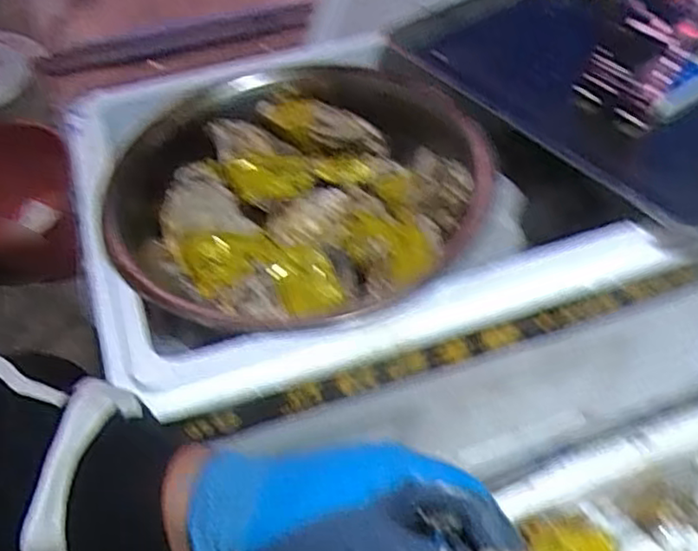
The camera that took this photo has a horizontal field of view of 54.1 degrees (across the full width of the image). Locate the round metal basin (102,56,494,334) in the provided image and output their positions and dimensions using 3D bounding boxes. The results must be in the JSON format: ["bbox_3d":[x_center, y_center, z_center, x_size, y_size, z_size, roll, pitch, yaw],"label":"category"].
[{"bbox_3d":[-0.038,-0.055,0.590,0.322,0.110,0.300,-1,48,1],"label":"round metal basin"}]

